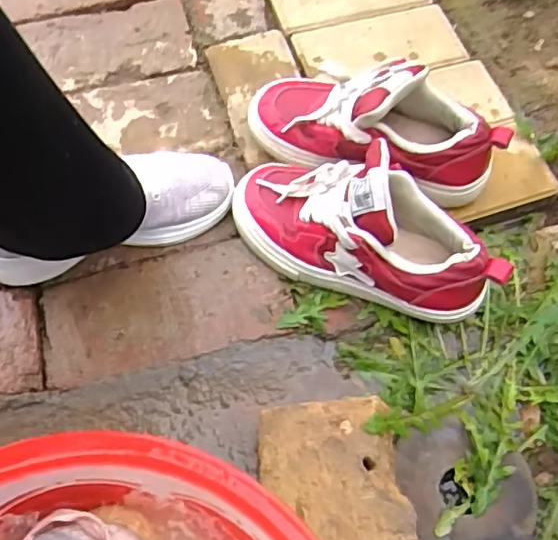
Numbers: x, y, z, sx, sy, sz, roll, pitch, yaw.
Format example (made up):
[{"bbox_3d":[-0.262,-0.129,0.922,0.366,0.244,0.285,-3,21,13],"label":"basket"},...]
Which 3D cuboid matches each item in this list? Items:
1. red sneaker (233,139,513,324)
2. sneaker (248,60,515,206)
[{"bbox_3d":[0.071,-0.038,0.532,0.254,0.123,0.093,24,67,9],"label":"red sneaker"},{"bbox_3d":[0.088,-0.146,0.580,0.251,0.120,0.098,18,66,6],"label":"sneaker"}]

